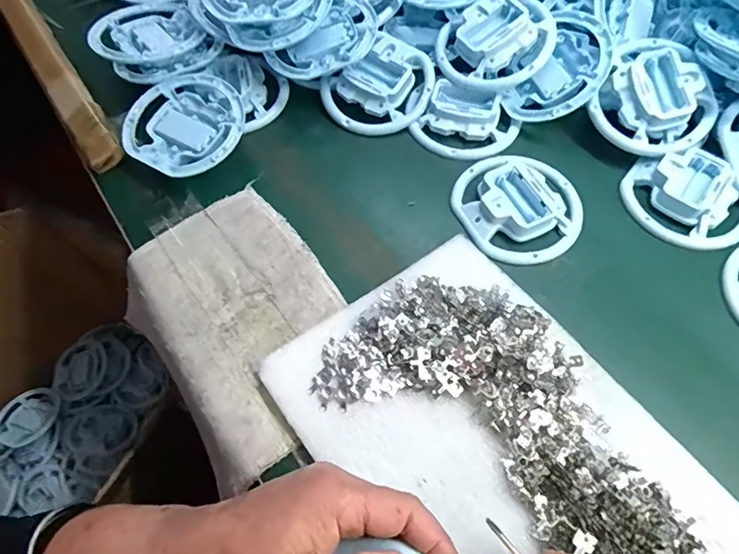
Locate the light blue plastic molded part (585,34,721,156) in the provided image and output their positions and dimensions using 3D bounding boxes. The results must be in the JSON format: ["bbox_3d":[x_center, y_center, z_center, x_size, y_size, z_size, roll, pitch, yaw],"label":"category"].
[{"bbox_3d":[0.242,-0.149,0.403,0.090,0.028,0.097,33,84,11],"label":"light blue plastic molded part"}]

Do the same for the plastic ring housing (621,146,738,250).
[{"bbox_3d":[0.253,-0.064,0.385,0.082,0.018,0.092,-30,65,-13],"label":"plastic ring housing"}]

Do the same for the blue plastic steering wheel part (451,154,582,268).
[{"bbox_3d":[0.121,-0.062,0.389,0.101,0.019,0.105,-1,62,2],"label":"blue plastic steering wheel part"}]

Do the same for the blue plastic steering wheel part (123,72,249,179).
[{"bbox_3d":[-0.160,-0.132,0.426,0.100,0.023,0.105,-1,62,2],"label":"blue plastic steering wheel part"}]

